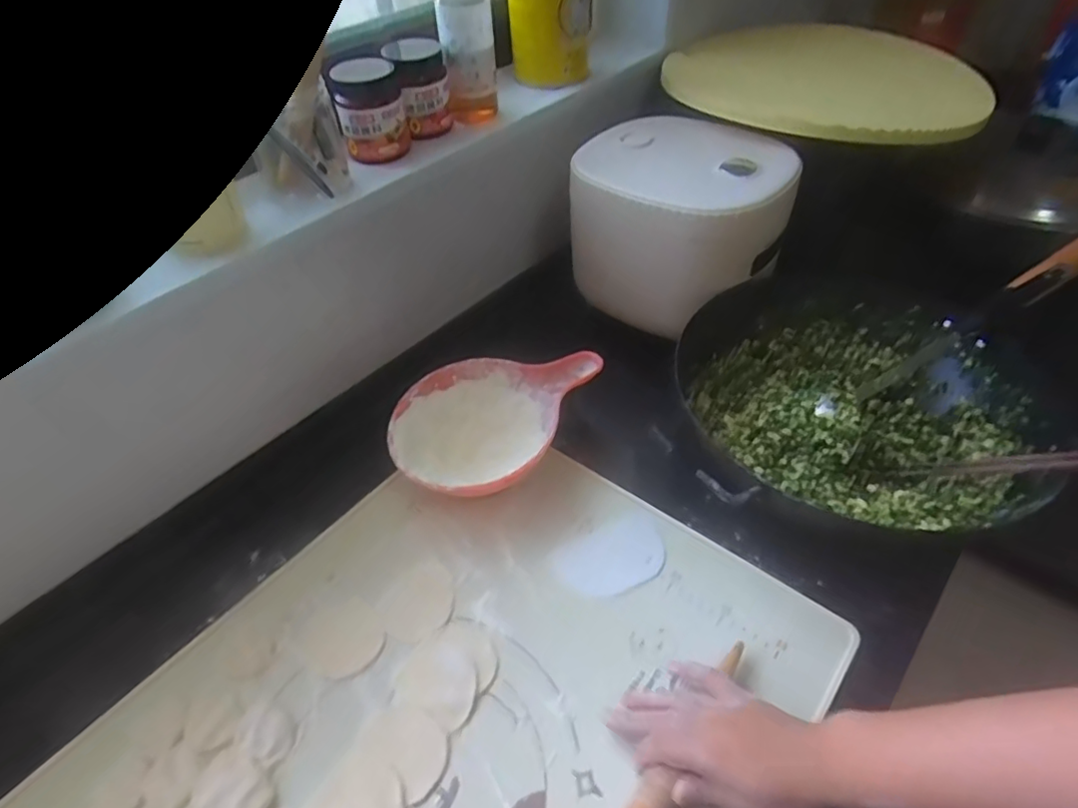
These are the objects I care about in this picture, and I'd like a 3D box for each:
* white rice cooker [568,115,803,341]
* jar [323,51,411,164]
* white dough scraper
[{"bbox_3d":[0.165,-0.209,0.726,0.229,0.184,0.172,34,56,31],"label":"white rice cooker"},{"bbox_3d":[-0.177,-0.311,0.638,0.070,0.082,0.071,-13,46,-8],"label":"jar"},{"bbox_3d":[0.068,0.144,0.565,0.100,0.005,0.066,-24,47,-12],"label":"white dough scraper"}]

